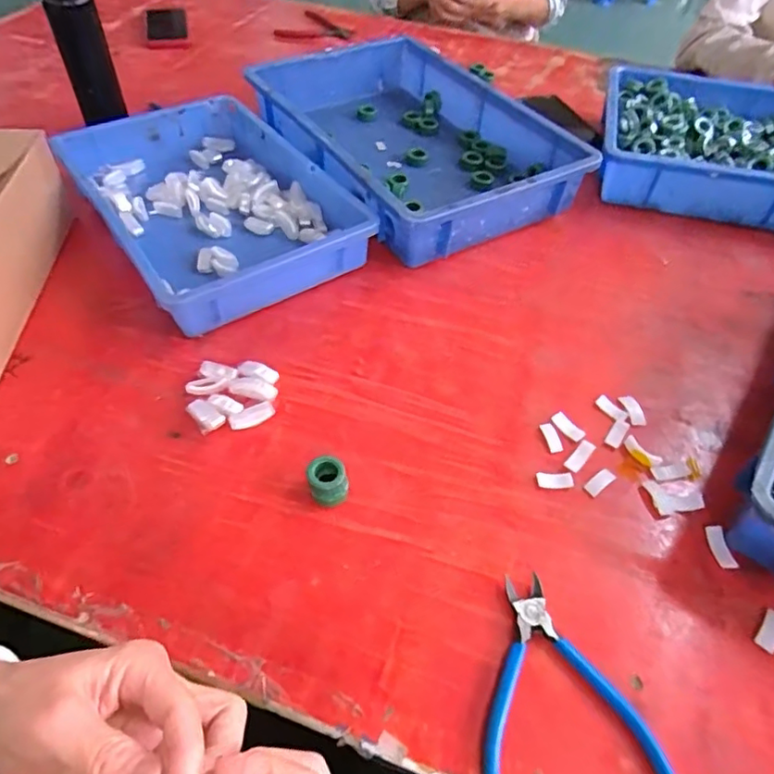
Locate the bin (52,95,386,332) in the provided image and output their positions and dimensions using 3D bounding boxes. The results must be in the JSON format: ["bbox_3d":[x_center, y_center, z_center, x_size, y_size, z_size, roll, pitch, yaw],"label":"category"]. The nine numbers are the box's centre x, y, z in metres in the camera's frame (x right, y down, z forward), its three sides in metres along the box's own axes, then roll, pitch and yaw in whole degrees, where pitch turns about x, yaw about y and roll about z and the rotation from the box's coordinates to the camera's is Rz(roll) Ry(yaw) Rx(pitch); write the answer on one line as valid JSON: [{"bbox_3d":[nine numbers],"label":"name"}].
[{"bbox_3d":[-0.208,-0.225,0.680,0.244,0.063,0.372,-27,56,-23],"label":"bin"}]

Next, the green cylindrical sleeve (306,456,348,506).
[{"bbox_3d":[-0.048,0.077,0.463,0.029,0.027,0.033,-16,52,-16],"label":"green cylindrical sleeve"}]

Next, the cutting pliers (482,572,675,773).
[{"bbox_3d":[0.110,0.196,0.379,0.114,0.012,0.139,-4,50,-6],"label":"cutting pliers"}]

